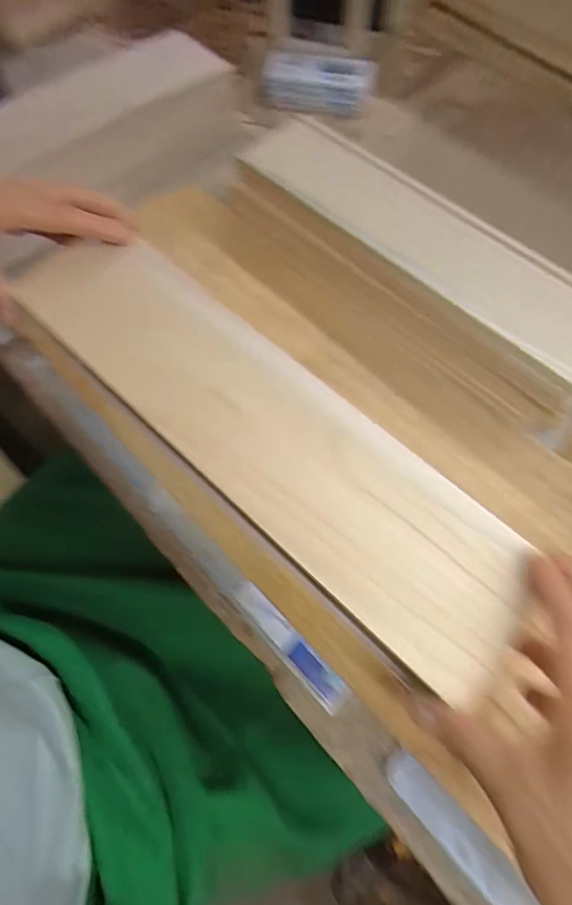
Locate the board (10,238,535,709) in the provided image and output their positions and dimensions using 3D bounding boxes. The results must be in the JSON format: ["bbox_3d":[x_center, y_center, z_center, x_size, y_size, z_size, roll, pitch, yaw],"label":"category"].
[{"bbox_3d":[-0.027,-0.028,0.282,0.379,0.012,0.094,41,73,16],"label":"board"}]

